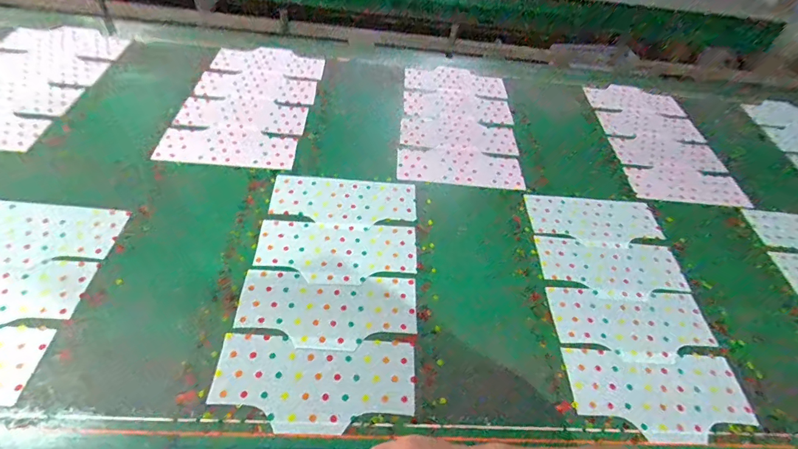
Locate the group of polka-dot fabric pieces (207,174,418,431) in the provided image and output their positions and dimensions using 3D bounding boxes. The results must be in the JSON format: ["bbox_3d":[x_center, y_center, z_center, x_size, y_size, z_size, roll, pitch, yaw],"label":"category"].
[{"bbox_3d":[-0.113,0.085,0.705,0.277,0.009,0.469,5,48,-4],"label":"group of polka-dot fabric pieces"}]

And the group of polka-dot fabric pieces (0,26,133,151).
[{"bbox_3d":[-0.895,-0.349,0.972,0.294,0.008,0.493,3,50,-4],"label":"group of polka-dot fabric pieces"}]

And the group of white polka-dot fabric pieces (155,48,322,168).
[{"bbox_3d":[-0.362,-0.323,1.014,0.287,0.006,0.502,4,50,-3],"label":"group of white polka-dot fabric pieces"}]

